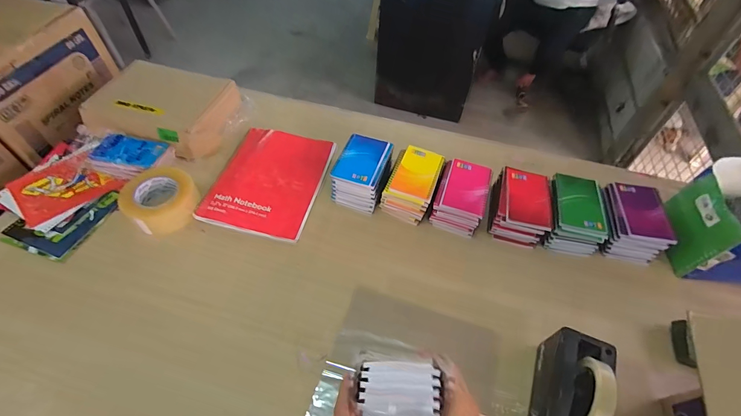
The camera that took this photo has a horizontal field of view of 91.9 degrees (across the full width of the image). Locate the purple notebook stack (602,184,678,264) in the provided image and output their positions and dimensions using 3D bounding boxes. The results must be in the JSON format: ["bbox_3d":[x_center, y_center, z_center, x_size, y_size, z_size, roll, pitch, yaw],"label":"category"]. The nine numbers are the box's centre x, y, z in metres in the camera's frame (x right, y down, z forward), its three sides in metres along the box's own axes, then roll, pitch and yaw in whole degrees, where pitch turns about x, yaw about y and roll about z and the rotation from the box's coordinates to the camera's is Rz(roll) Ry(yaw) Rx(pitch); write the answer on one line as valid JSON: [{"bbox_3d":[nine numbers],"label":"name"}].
[{"bbox_3d":[0.504,0.023,0.706,0.107,0.074,0.143,9,53,4],"label":"purple notebook stack"}]

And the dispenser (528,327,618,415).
[{"bbox_3d":[0.269,0.268,0.474,0.078,0.123,0.198,19,54,11],"label":"dispenser"}]

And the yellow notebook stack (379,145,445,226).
[{"bbox_3d":[0.088,-0.051,0.740,0.097,0.075,0.143,20,54,12],"label":"yellow notebook stack"}]

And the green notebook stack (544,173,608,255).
[{"bbox_3d":[0.398,0.012,0.704,0.107,0.075,0.136,12,53,6],"label":"green notebook stack"}]

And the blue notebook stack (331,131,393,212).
[{"bbox_3d":[-0.014,-0.073,0.749,0.099,0.079,0.136,15,53,9],"label":"blue notebook stack"}]

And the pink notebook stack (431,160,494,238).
[{"bbox_3d":[0.183,-0.023,0.727,0.094,0.072,0.133,18,54,11],"label":"pink notebook stack"}]

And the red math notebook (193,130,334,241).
[{"bbox_3d":[-0.213,-0.067,0.770,0.217,0.011,0.278,13,53,6],"label":"red math notebook"}]

